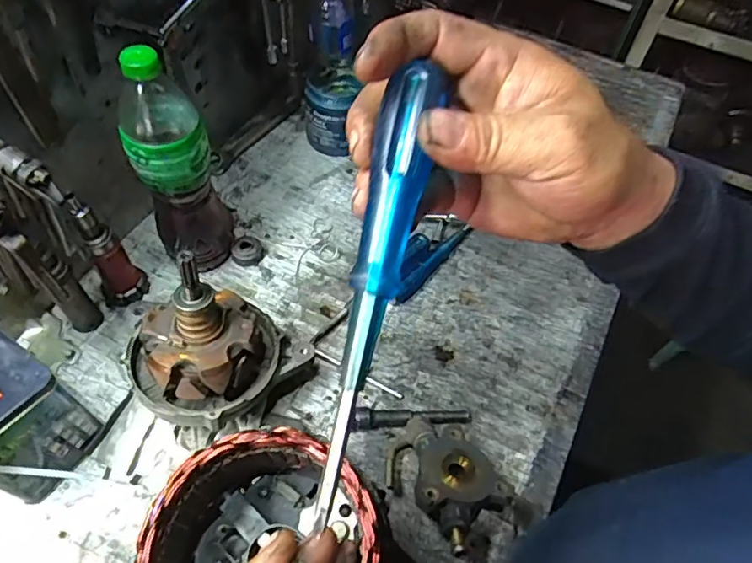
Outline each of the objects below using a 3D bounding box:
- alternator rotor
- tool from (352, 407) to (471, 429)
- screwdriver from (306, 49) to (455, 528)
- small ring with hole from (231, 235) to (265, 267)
[{"bbox_3d":[-0.158,0.037,0.461,0.096,0.126,0.091,-13,57,-13],"label":"alternator rotor"},{"bbox_3d":[0.037,0.138,0.555,0.123,0.019,0.024,-2,55,-6],"label":"tool"},{"bbox_3d":[0.000,-0.001,0.221,0.024,0.022,0.191,12,81,4],"label":"screwdriver"},{"bbox_3d":[-0.159,-0.038,0.660,0.035,0.016,0.036,2,55,-3],"label":"small ring with hole"}]

